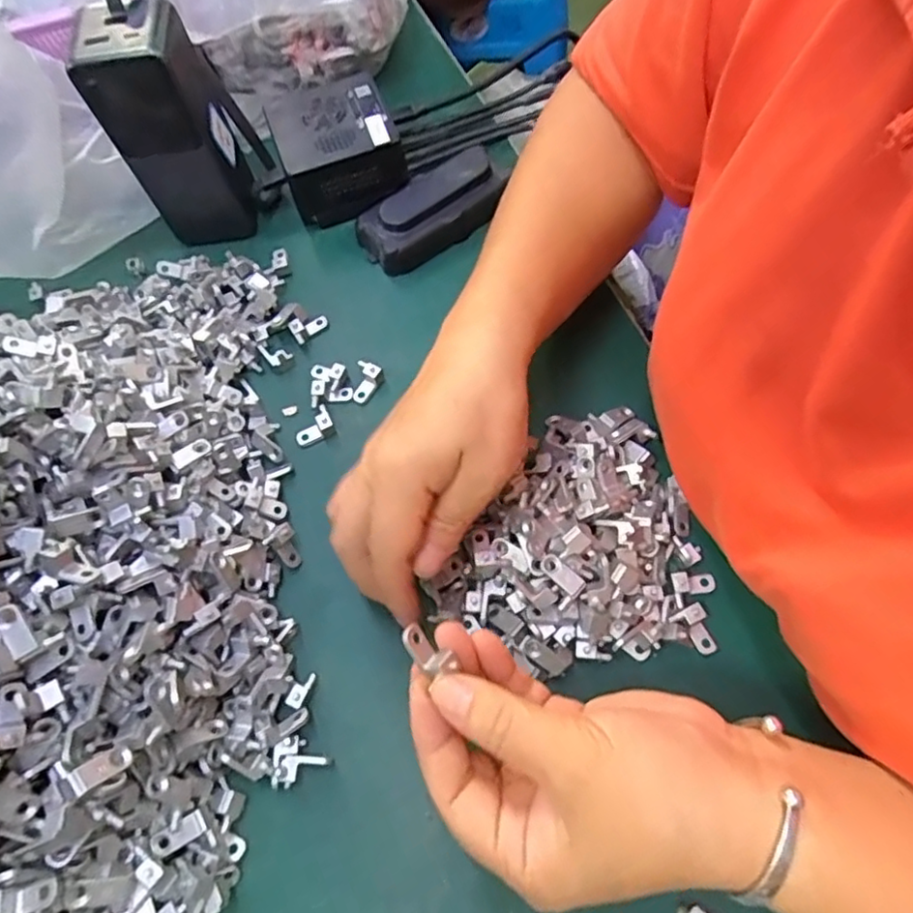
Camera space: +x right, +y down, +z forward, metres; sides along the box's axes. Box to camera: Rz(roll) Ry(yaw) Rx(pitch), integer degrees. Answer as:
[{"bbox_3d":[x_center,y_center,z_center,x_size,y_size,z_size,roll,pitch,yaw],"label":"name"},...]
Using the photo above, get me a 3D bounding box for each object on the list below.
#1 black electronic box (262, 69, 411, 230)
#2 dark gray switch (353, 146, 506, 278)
[{"bbox_3d":[-0.079,-0.204,0.424,0.077,0.056,0.075,-19,66,-6],"label":"black electronic box"},{"bbox_3d":[-0.015,-0.163,0.417,0.100,0.033,0.050,-37,69,-13],"label":"dark gray switch"}]

